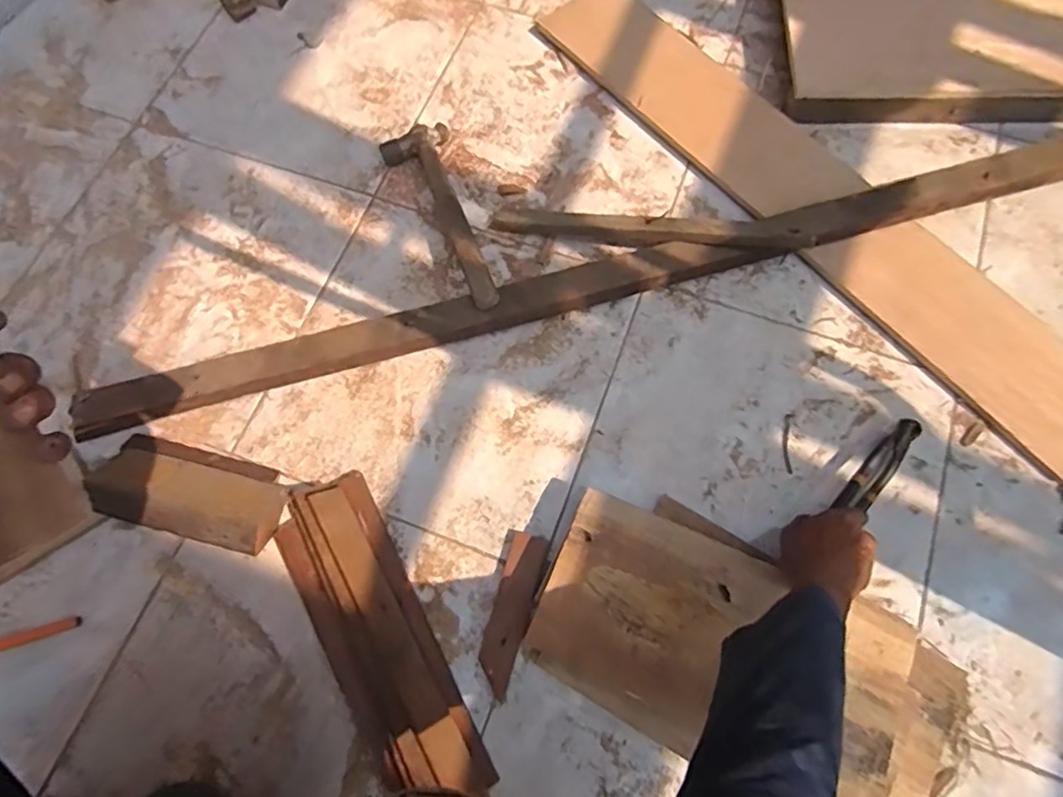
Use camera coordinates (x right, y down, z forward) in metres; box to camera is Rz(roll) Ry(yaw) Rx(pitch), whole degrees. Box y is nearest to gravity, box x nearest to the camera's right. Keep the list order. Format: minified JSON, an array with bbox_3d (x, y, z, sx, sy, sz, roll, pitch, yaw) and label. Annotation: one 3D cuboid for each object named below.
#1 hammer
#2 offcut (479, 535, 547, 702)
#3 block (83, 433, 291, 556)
[{"bbox_3d":[-0.119,-0.242,0.814,0.096,0.075,0.330,-19,73,-5],"label":"hammer"},{"bbox_3d":[-0.022,0.232,0.674,0.040,0.009,0.166,15,73,6],"label":"offcut"},{"bbox_3d":[-0.389,0.105,0.707,0.217,0.059,0.098,14,73,6],"label":"block"}]

